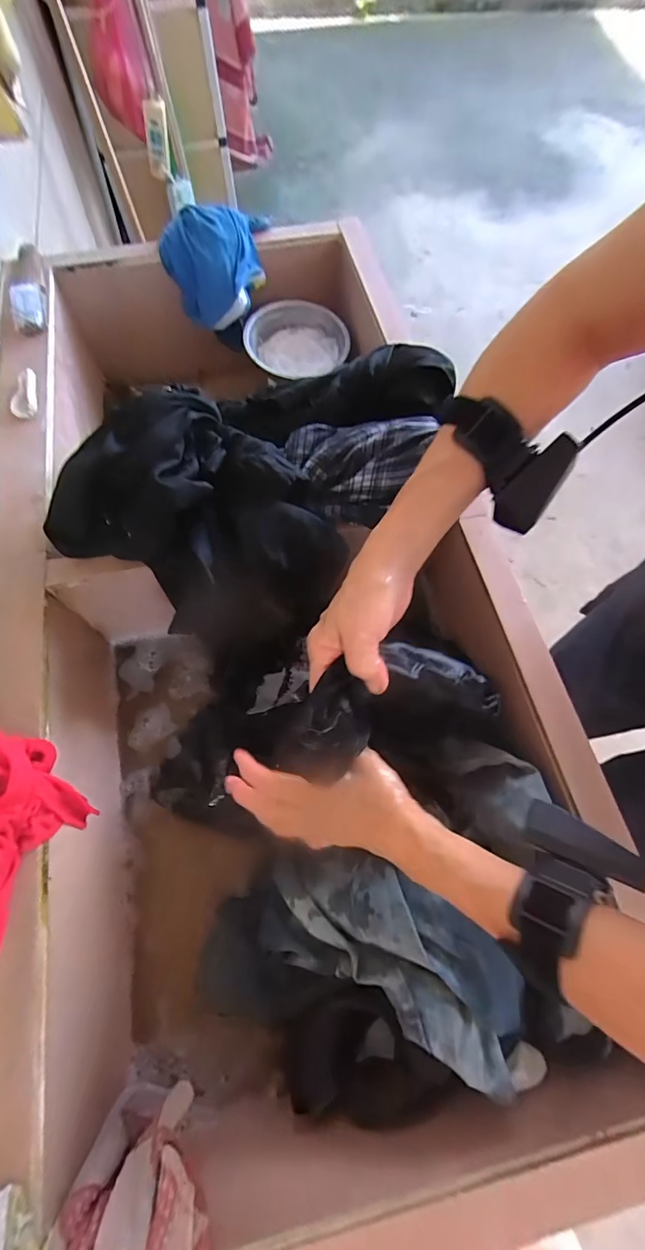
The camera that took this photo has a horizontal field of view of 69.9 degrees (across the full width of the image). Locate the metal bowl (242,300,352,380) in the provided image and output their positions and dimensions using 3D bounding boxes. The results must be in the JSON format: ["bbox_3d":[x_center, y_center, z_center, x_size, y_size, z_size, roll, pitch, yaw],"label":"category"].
[{"bbox_3d":[-0.053,-0.479,0.776,0.161,0.052,0.159,0,67,0],"label":"metal bowl"}]

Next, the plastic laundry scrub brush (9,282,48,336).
[{"bbox_3d":[-0.394,-0.430,0.619,0.043,0.016,0.097,-19,68,-8],"label":"plastic laundry scrub brush"}]

